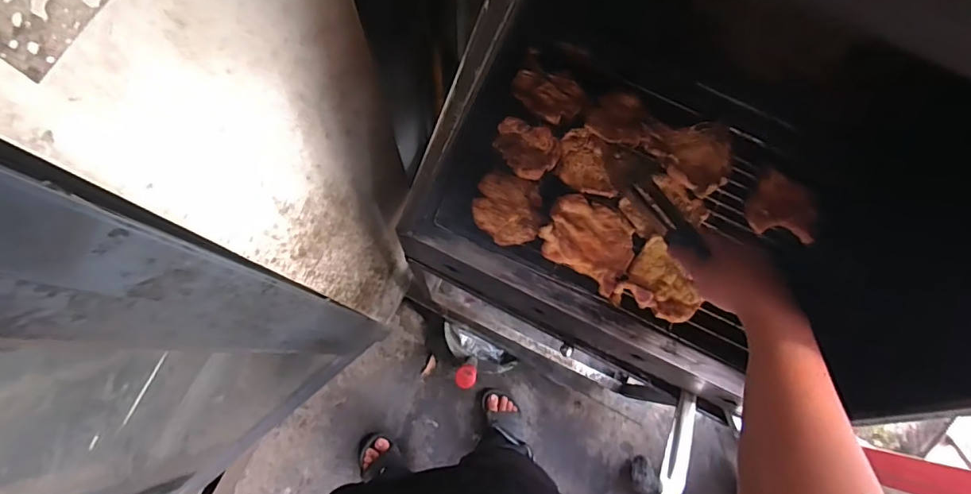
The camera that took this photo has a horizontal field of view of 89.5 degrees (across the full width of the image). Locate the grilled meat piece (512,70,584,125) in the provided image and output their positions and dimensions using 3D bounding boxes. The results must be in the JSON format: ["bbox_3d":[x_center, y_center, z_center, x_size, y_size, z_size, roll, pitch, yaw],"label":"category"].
[{"bbox_3d":[0.091,-0.223,0.716,0.103,0.019,0.076,18,77,2],"label":"grilled meat piece"}]

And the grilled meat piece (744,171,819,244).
[{"bbox_3d":[0.430,-0.057,0.710,0.102,0.020,0.090,13,77,1],"label":"grilled meat piece"}]

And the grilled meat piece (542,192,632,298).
[{"bbox_3d":[0.142,-0.012,0.667,0.123,0.024,0.107,31,78,5],"label":"grilled meat piece"}]

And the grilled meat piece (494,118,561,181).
[{"bbox_3d":[0.058,-0.143,0.691,0.074,0.018,0.092,-41,82,-10],"label":"grilled meat piece"}]

